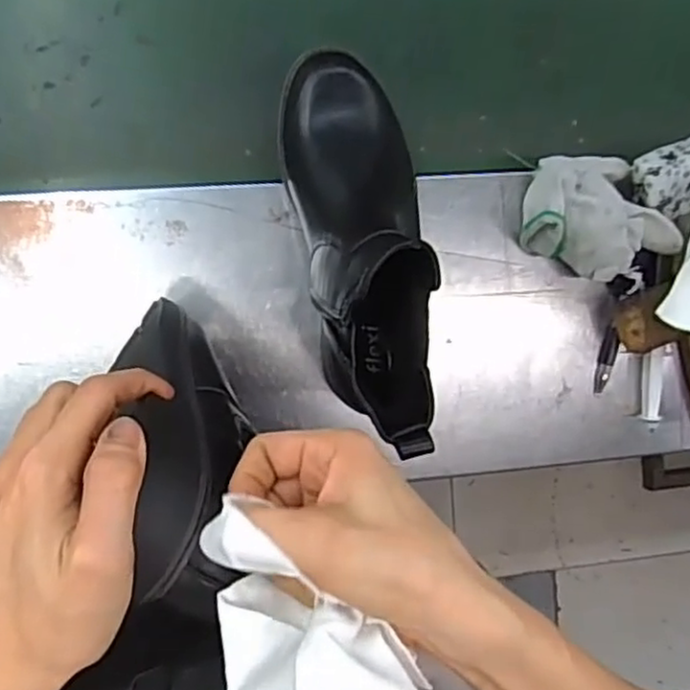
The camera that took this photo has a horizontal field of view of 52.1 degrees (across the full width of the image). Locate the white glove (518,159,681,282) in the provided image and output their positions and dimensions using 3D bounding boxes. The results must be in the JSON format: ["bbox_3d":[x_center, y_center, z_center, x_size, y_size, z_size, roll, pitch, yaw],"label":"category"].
[{"bbox_3d":[0.190,-0.094,0.516,0.116,0.054,0.087,-1,94,-9],"label":"white glove"}]

